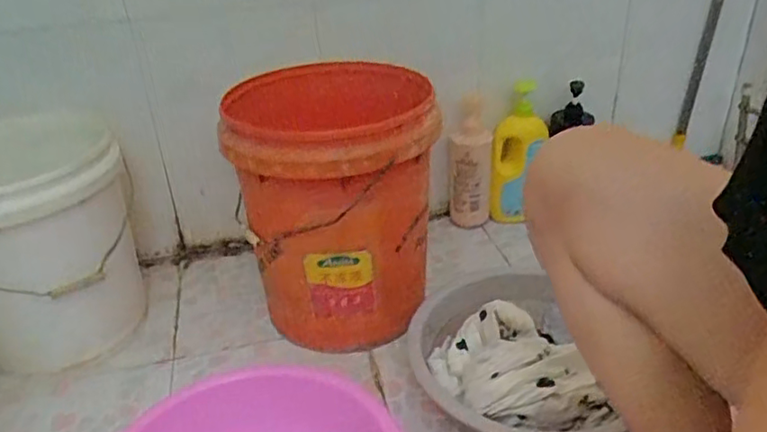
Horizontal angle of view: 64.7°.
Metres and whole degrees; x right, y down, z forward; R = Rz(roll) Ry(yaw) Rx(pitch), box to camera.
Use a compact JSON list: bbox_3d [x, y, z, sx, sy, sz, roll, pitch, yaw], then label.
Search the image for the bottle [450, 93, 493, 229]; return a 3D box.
[{"bbox_3d":[0.173,-0.099,1.198,0.083,0.260,0.063,2,31,11],"label":"bottle"}]

